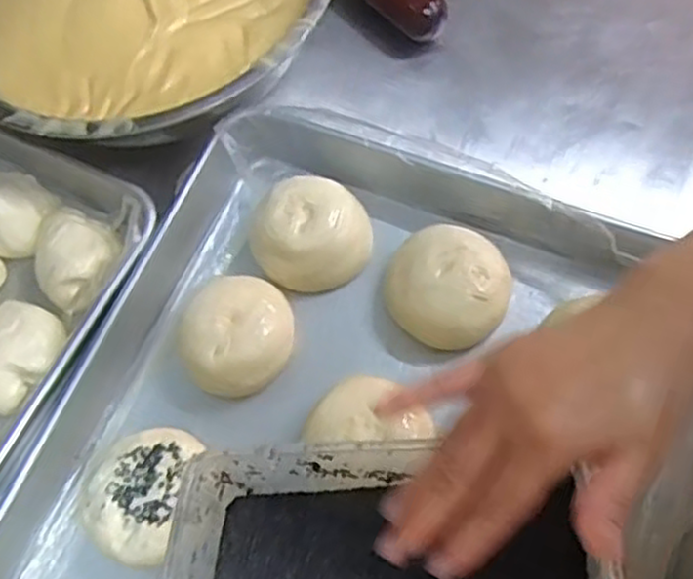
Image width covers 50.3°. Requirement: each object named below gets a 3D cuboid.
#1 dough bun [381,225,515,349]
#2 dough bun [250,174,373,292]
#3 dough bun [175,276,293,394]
[{"bbox_3d":[0.069,-0.005,0.500,0.081,0.037,0.079,-2,67,4],"label":"dough bun"},{"bbox_3d":[-0.024,-0.039,0.525,0.080,0.036,0.075,-2,67,4],"label":"dough bun"},{"bbox_3d":[-0.074,0.029,0.501,0.077,0.036,0.084,4,68,6],"label":"dough bun"}]

